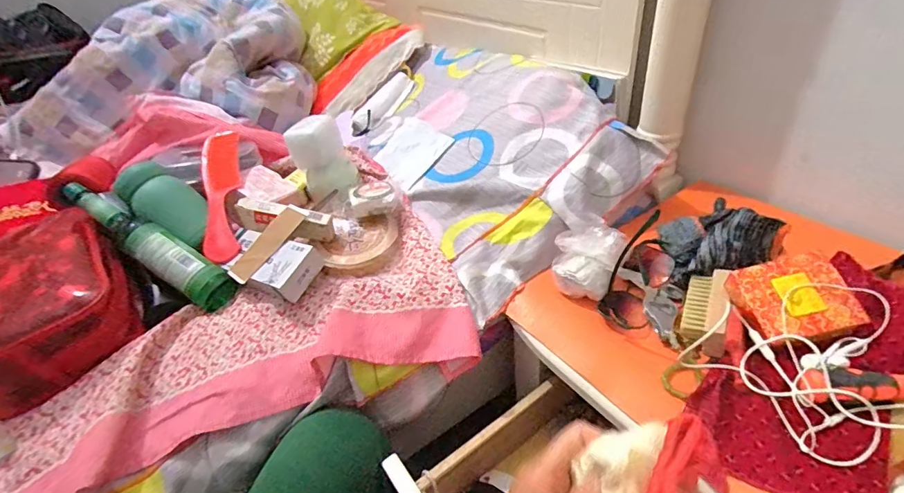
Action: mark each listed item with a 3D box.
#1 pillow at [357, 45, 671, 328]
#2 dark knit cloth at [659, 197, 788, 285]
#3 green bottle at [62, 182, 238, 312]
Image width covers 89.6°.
[{"bbox_3d":[0.043,-0.175,0.720,0.305,0.150,0.549,-20,39,-16],"label":"pillow"},{"bbox_3d":[0.299,-0.007,0.505,0.112,0.062,0.087,-3,37,6],"label":"dark knit cloth"},{"bbox_3d":[-0.365,-0.005,0.545,0.253,0.054,0.052,31,48,11],"label":"green bottle"}]

